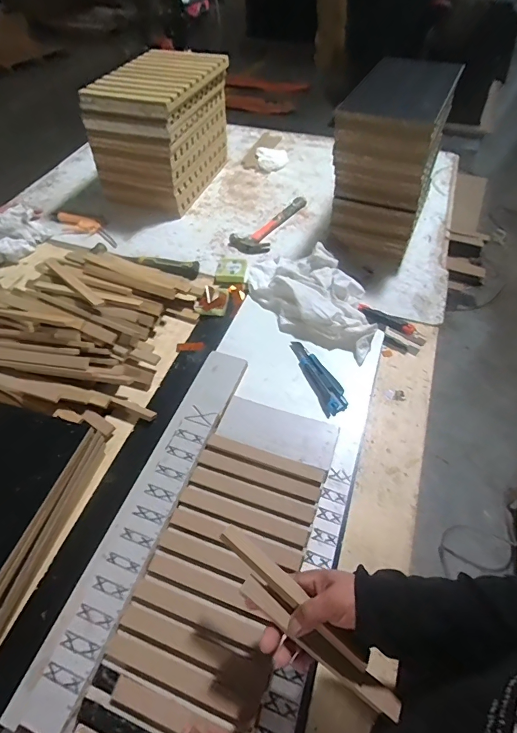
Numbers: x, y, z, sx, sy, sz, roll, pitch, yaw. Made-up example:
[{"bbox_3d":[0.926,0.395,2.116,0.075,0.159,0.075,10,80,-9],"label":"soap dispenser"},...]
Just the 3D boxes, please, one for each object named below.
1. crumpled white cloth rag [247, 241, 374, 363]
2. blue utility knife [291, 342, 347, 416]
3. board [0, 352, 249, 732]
[{"bbox_3d":[0.108,-0.147,0.820,0.310,0.074,0.195,24,56,19],"label":"crumpled white cloth rag"},{"bbox_3d":[0.106,0.011,0.715,0.044,0.013,0.172,-18,54,-12],"label":"blue utility knife"},{"bbox_3d":[-0.144,0.177,0.561,0.072,0.022,0.534,15,54,14],"label":"board"}]

